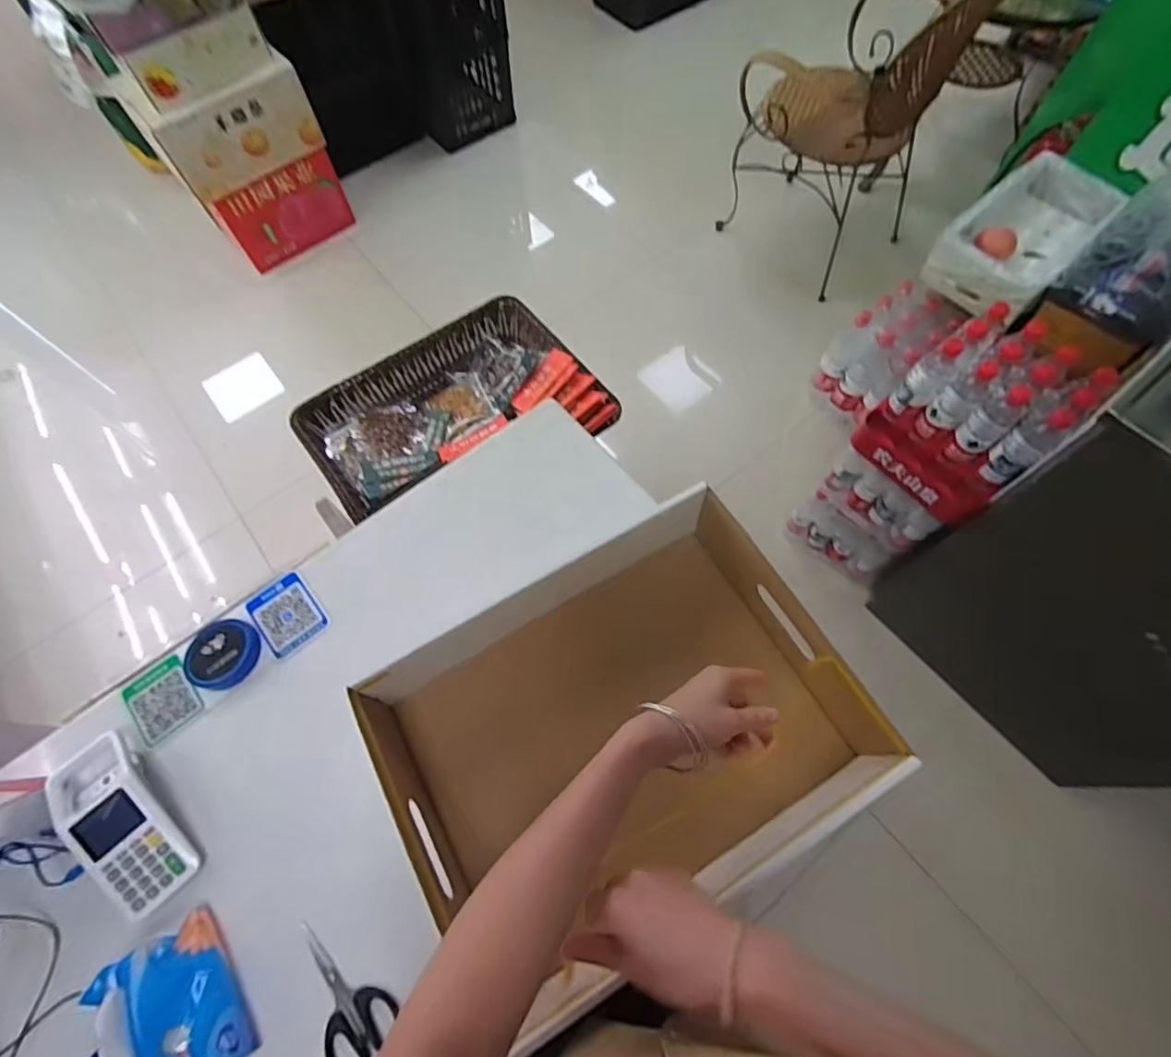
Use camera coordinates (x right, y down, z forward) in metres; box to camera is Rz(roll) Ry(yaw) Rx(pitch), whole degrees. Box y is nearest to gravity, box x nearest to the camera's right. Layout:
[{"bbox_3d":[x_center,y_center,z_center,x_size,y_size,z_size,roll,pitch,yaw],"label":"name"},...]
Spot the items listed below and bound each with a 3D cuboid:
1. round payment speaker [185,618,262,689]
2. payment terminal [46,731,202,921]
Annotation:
[{"bbox_3d":[-0.407,0.141,0.630,0.070,0.022,0.076,0,66,1],"label":"round payment speaker"},{"bbox_3d":[-0.464,0.294,0.559,0.076,0.046,0.179,-41,72,-15],"label":"payment terminal"}]

